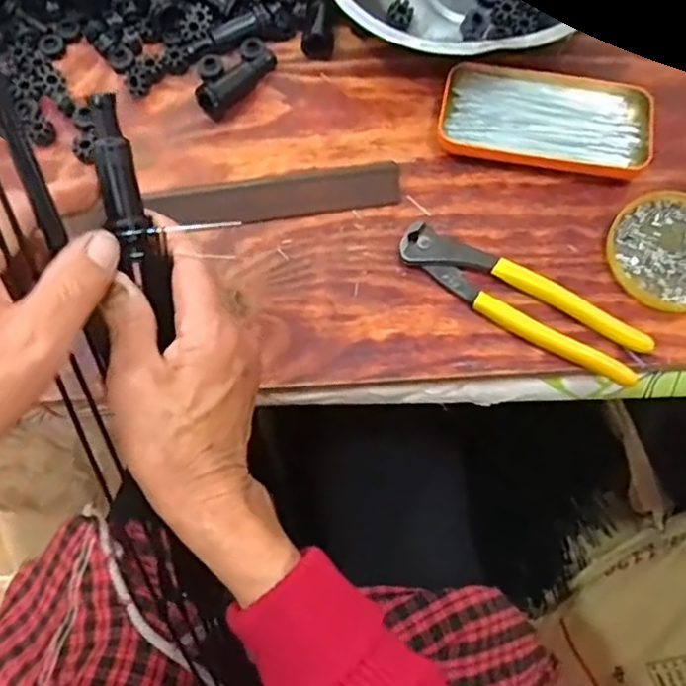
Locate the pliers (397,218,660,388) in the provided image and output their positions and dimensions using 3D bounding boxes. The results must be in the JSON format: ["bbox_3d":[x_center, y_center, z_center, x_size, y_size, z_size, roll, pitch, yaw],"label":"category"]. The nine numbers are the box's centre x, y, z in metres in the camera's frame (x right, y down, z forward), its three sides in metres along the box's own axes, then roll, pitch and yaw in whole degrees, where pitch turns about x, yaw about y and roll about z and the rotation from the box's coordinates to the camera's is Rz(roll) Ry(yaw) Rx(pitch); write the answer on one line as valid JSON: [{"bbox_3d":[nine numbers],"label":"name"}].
[{"bbox_3d":[0.111,-0.028,0.427,0.162,0.014,0.044,28,70,11],"label":"pliers"}]

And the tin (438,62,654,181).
[{"bbox_3d":[0.144,-0.162,0.482,0.143,0.017,0.081,11,67,5],"label":"tin"}]

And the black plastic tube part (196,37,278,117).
[{"bbox_3d":[-0.086,-0.202,0.495,0.043,0.023,0.075,38,72,15],"label":"black plastic tube part"}]

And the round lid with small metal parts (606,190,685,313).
[{"bbox_3d":[0.218,-0.061,0.445,0.082,0.009,0.086,0,67,0],"label":"round lid with small metal parts"}]

